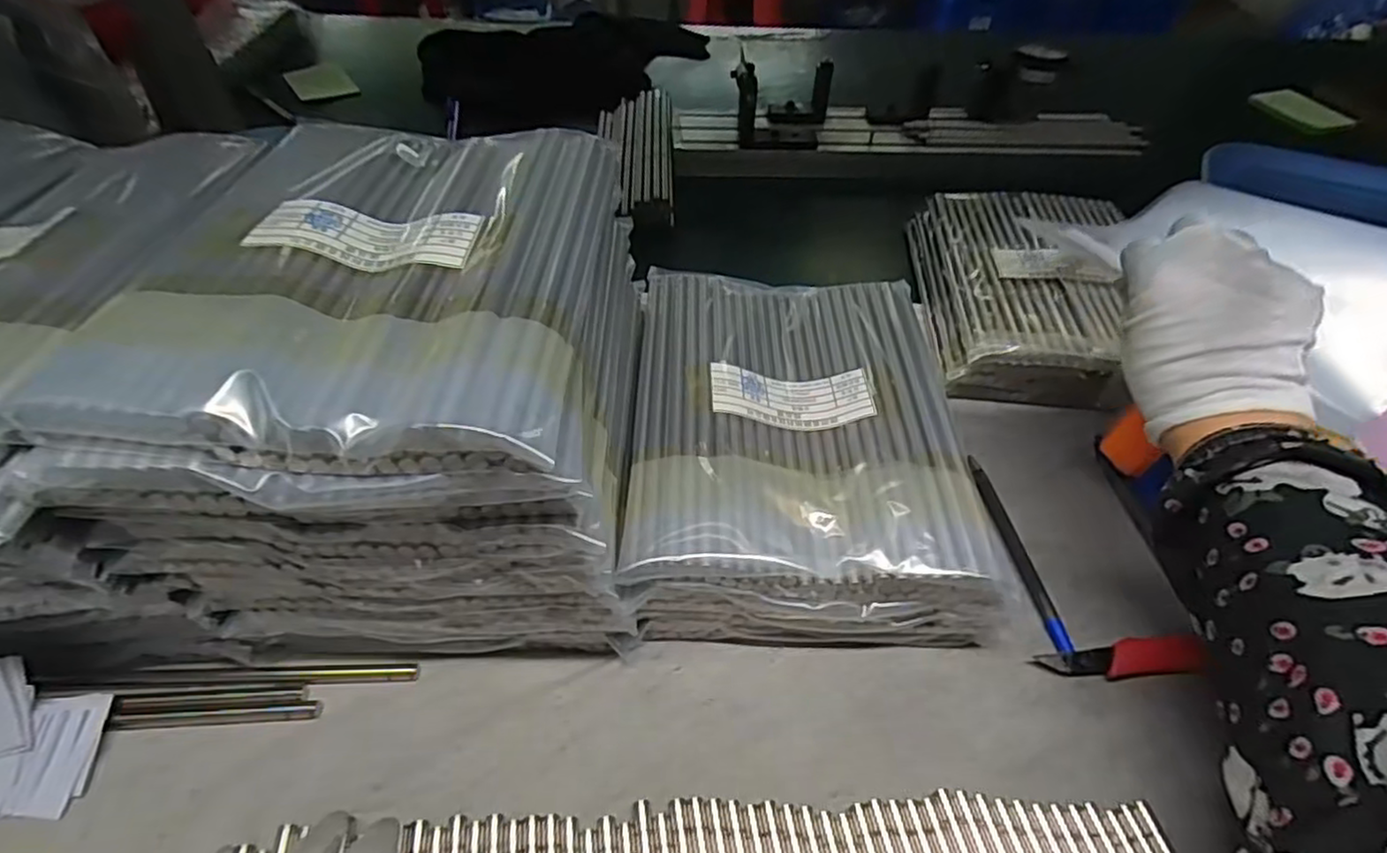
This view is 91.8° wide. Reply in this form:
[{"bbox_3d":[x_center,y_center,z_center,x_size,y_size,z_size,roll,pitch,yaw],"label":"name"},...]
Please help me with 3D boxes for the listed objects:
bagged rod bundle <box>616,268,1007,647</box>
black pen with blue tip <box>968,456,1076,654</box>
[{"bbox_3d":[0.058,0.007,0.411,0.180,0.071,0.233,1,46,0],"label":"bagged rod bundle"},{"bbox_3d":[0.194,0.072,0.405,0.009,0.007,0.135,-4,46,-4],"label":"black pen with blue tip"}]

